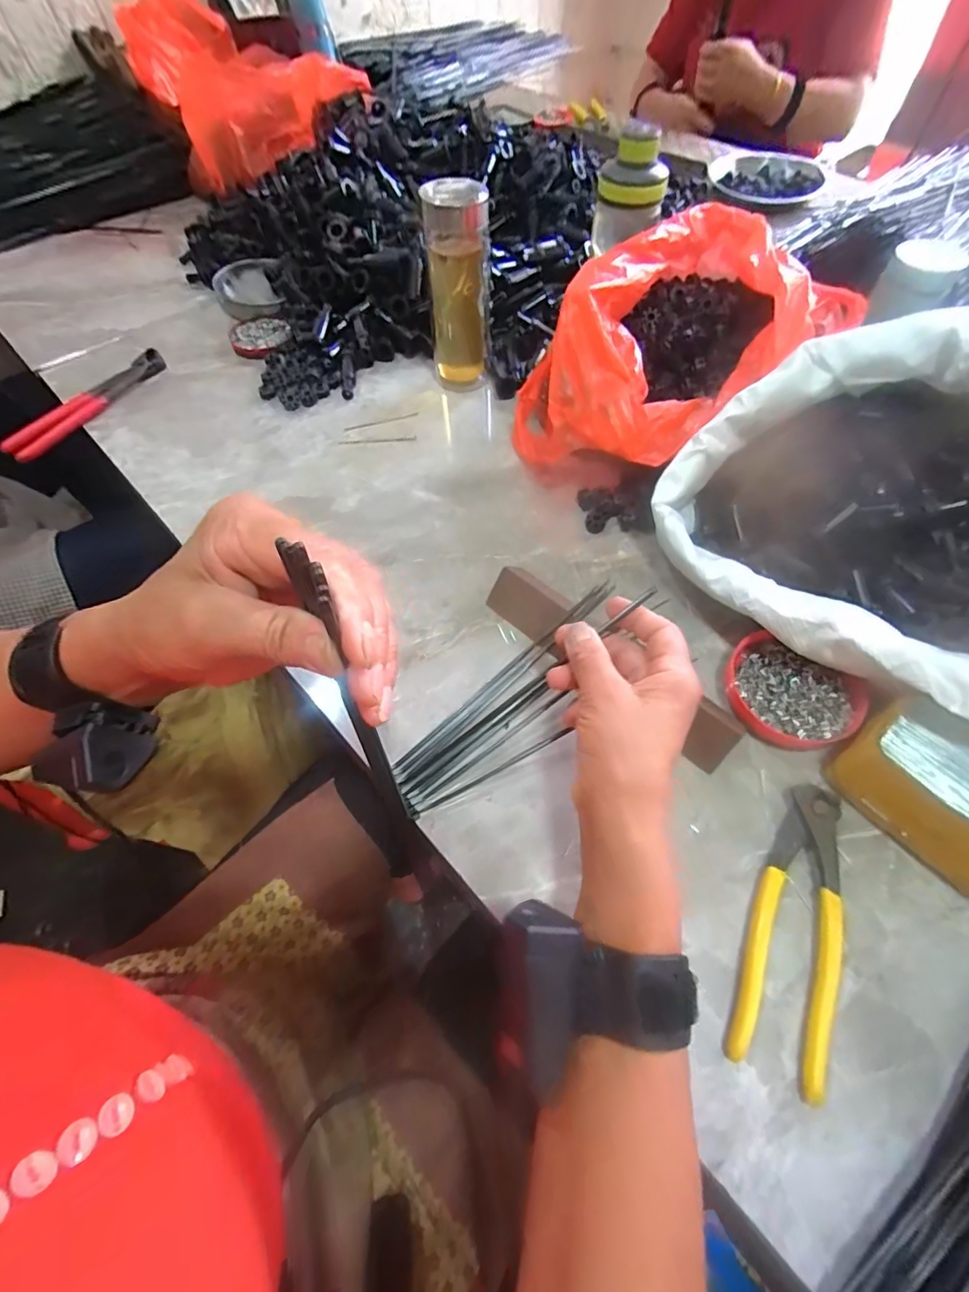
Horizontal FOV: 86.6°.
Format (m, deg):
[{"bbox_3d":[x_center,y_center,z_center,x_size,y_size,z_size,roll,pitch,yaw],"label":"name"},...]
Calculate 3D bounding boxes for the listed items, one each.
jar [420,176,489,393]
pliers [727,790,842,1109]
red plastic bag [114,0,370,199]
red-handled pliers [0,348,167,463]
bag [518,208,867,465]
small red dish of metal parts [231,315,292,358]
[{"bbox_3d":[-0.027,-0.378,0.545,0.065,0.178,0.071,-6,59,0],"label":"jar"},{"bbox_3d":[0.189,0.164,0.308,0.051,0.015,0.164,22,63,15],"label":"pliers"},{"bbox_3d":[-0.412,-0.941,0.864,0.292,0.142,0.506,-32,63,-15],"label":"red plastic bag"},{"bbox_3d":[-0.455,-0.279,0.592,0.035,0.022,0.199,25,64,17],"label":"red-handled pliers"},{"bbox_3d":[0.186,-0.275,0.497,0.314,0.136,0.184,-38,65,-18],"label":"bag"},{"bbox_3d":[-0.285,-0.398,0.656,0.074,0.011,0.087,-23,61,-10],"label":"small red dish of metal parts"}]

